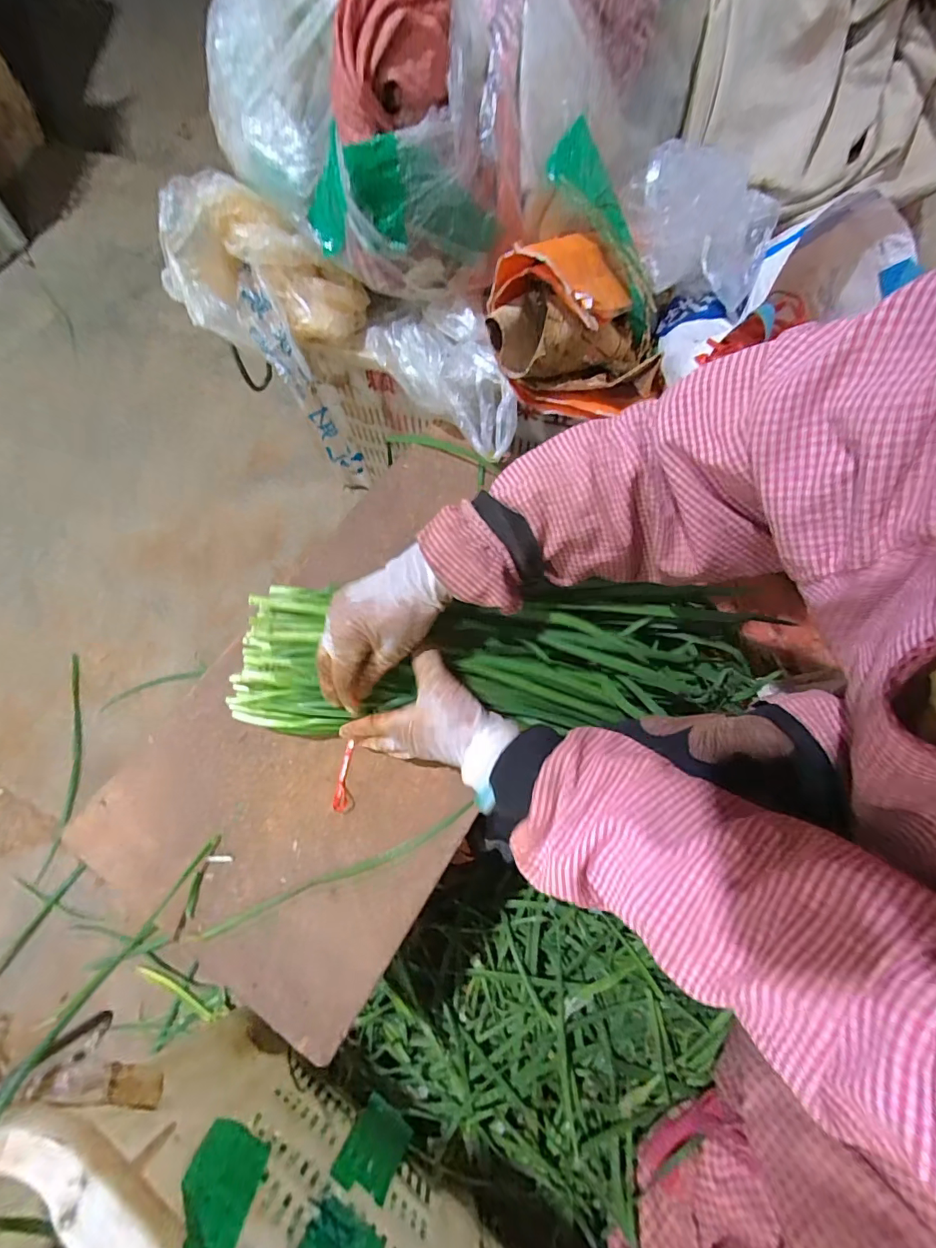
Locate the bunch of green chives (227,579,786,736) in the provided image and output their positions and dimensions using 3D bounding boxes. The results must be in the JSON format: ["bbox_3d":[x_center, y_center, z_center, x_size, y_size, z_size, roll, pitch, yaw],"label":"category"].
[{"bbox_3d":[0.037,0.024,0.431,0.474,0.077,0.114,-1,65,-6],"label":"bunch of green chives"}]

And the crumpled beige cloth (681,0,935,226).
[{"bbox_3d":[0.422,-0.646,0.532,0.350,0.326,0.089,3,21,-10],"label":"crumpled beige cloth"}]

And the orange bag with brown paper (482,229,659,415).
[{"bbox_3d":[0.106,-0.286,0.456,0.169,0.122,0.131,4,67,3],"label":"orange bag with brown paper"}]

